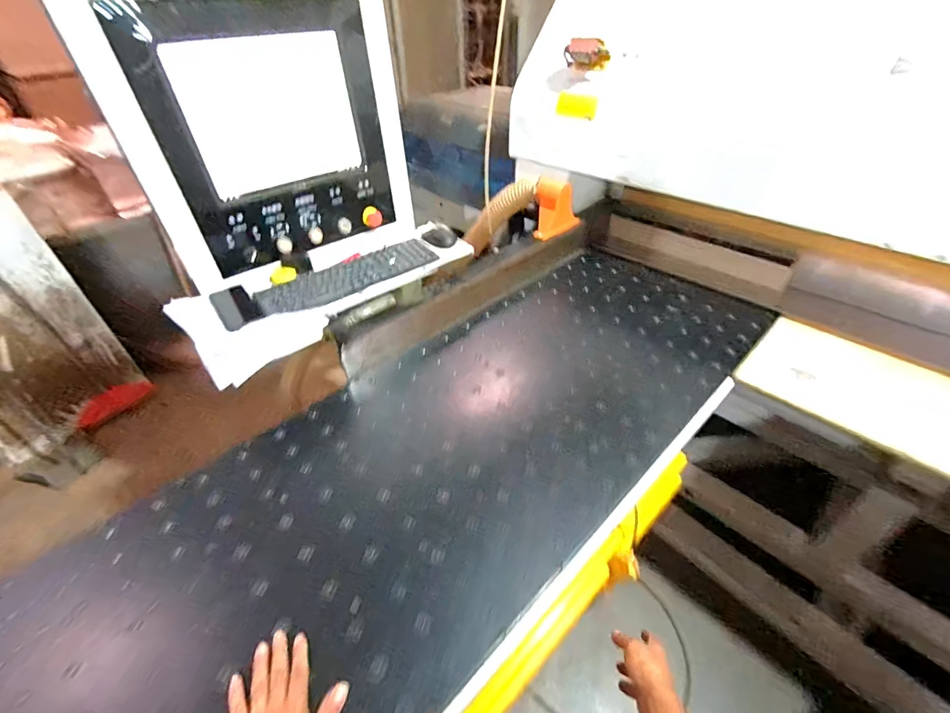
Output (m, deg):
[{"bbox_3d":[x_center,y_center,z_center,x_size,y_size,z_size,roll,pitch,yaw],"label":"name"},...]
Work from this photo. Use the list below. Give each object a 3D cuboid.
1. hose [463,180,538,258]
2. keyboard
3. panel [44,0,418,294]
[{"bbox_3d":[0.078,-0.479,1.418,0.094,0.362,0.078,39,46,-16],"label":"hose"},{"bbox_3d":[-0.296,-0.191,0.996,0.416,0.028,0.124,-26,46,-24],"label":"keyboard"},{"bbox_3d":[-0.431,-0.497,0.936,0.589,0.565,0.117,-30,47,-27],"label":"panel"}]

